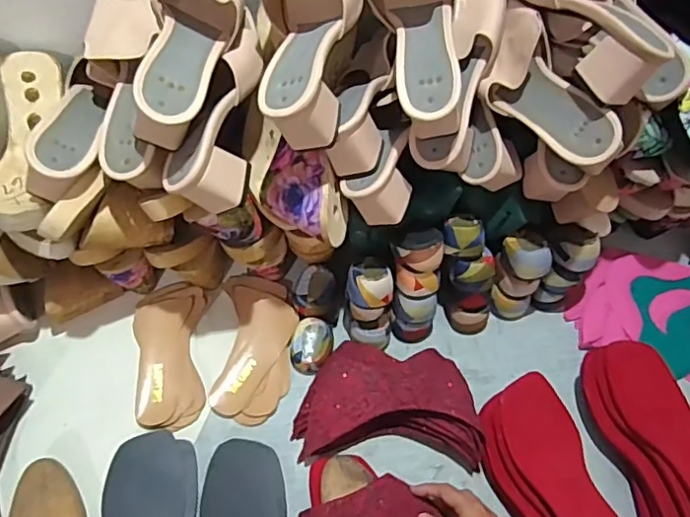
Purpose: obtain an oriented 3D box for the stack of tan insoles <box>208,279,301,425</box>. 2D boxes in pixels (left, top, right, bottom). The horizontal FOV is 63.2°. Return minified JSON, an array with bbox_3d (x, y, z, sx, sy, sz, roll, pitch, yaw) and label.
[{"bbox_3d":[-0.110,0.108,0.699,0.090,0.014,0.187,2,60,0],"label":"stack of tan insoles"}]

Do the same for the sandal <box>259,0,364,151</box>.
[{"bbox_3d":[-0.031,-0.215,0.537,0.097,0.095,0.227,-3,61,-3],"label":"sandal"}]

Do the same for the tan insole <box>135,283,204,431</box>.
[{"bbox_3d":[-0.212,0.114,0.681,0.081,0.013,0.175,-7,61,-5],"label":"tan insole"}]

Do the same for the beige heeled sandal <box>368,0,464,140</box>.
[{"bbox_3d":[0.068,-0.240,0.553,0.084,0.095,0.235,-9,77,-6],"label":"beige heeled sandal"}]

